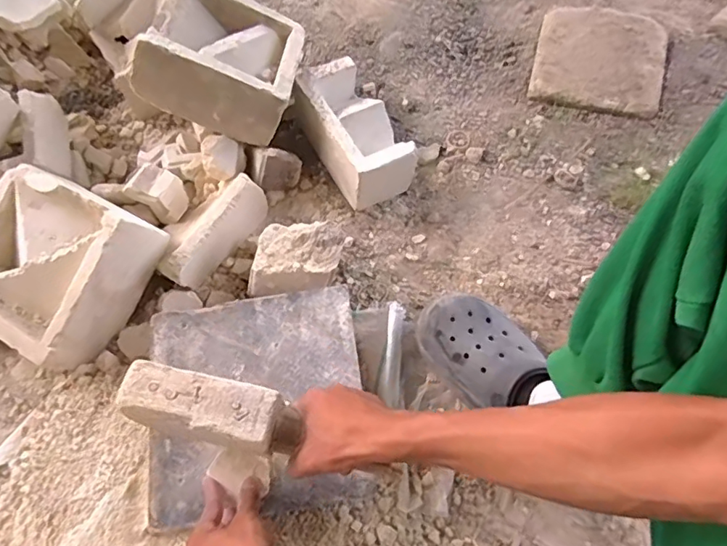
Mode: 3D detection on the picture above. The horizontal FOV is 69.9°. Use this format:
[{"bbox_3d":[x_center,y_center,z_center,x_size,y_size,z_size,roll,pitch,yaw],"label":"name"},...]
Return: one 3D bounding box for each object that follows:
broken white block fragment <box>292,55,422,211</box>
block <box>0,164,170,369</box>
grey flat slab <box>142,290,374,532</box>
[{"bbox_3d":[-0.014,-0.214,0.788,0.110,0.098,0.193,-29,71,-14],"label":"broken white block fragment"},{"bbox_3d":[-0.399,-0.010,0.675,0.204,0.105,0.203,27,85,18],"label":"block"},{"bbox_3d":[-0.123,0.144,0.605,0.242,0.012,0.249,-7,67,-5],"label":"grey flat slab"}]

